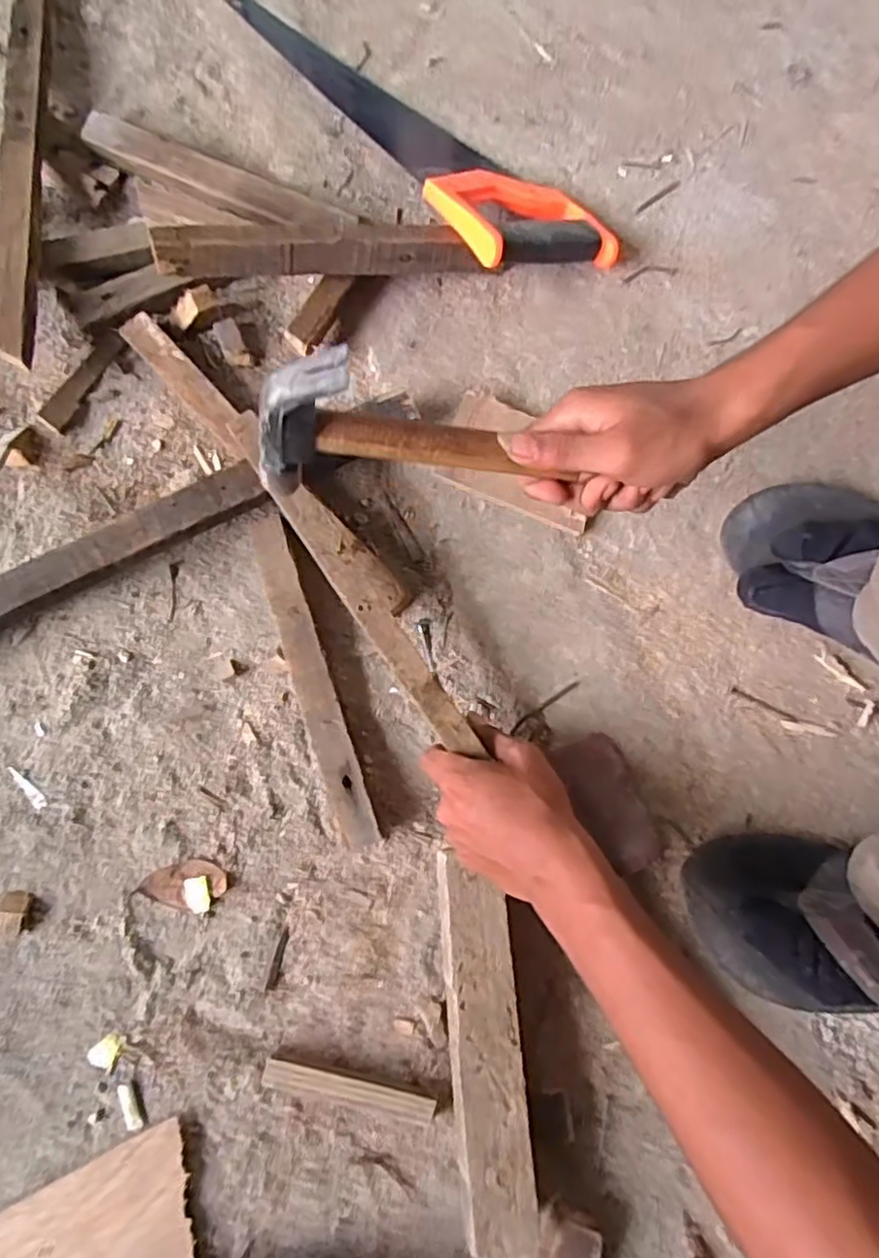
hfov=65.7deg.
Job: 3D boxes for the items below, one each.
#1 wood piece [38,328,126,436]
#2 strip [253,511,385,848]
[{"bbox_3d":[-0.300,-0.210,0.574,0.020,0.015,0.097,31,80,6],"label":"wood piece"},{"bbox_3d":[-0.097,0.036,0.525,0.029,0.023,0.258,-19,80,-4],"label":"strip"}]

